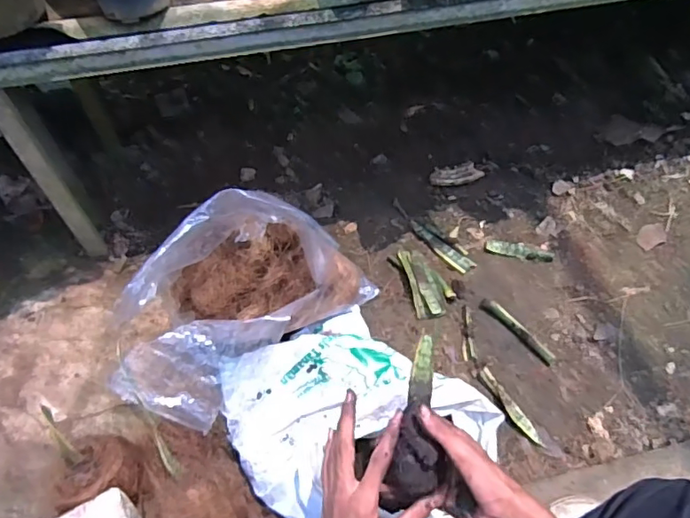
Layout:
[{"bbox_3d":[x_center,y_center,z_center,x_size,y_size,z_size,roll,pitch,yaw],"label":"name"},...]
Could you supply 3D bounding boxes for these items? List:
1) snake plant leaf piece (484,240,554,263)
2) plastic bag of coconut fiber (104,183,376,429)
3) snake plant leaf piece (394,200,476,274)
[{"bbox_3d":[0.325,-0.015,0.998,0.122,0.015,0.028,9,54,9],"label":"snake plant leaf piece"},{"bbox_3d":[-0.151,0.050,0.773,0.194,0.265,0.391,26,56,24],"label":"plastic bag of coconut fiber"},{"bbox_3d":[0.157,-0.049,1.036,0.037,0.010,0.227,-30,57,-19],"label":"snake plant leaf piece"}]

